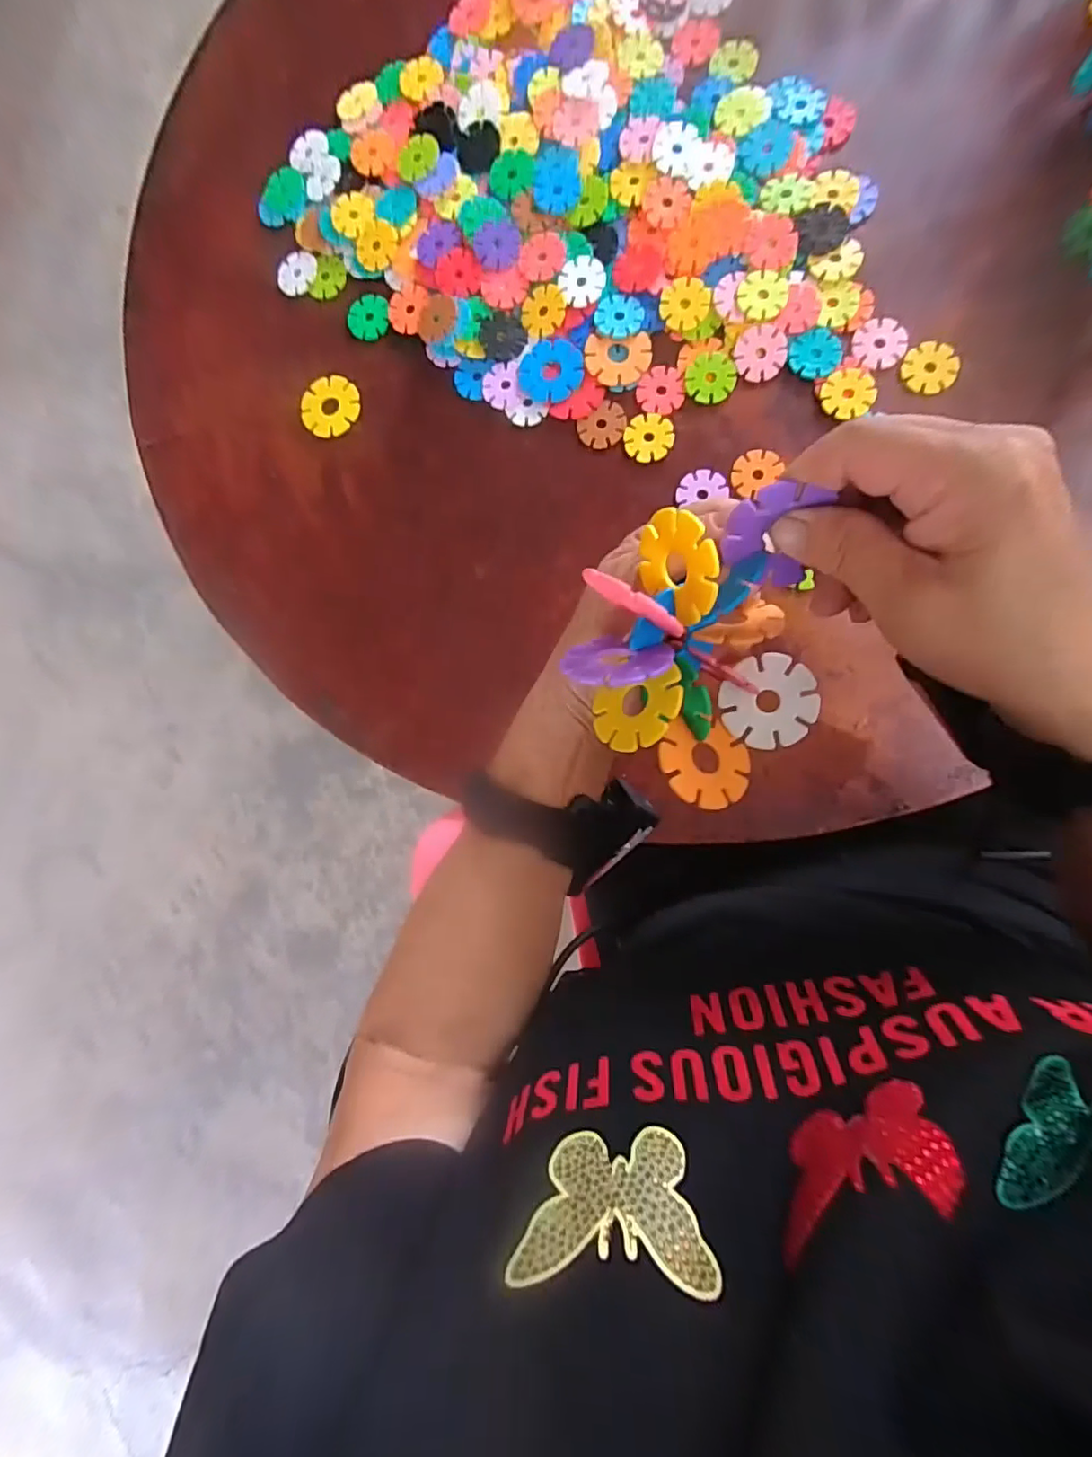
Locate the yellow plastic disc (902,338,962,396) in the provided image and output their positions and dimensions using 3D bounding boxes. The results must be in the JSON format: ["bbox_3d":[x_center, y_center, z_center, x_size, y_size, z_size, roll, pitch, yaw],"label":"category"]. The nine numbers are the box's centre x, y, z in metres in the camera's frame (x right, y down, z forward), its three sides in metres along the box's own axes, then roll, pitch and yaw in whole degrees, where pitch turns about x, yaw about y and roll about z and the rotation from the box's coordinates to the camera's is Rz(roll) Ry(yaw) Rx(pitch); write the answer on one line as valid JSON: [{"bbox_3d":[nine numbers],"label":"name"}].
[{"bbox_3d":[0.236,-0.222,0.344,0.030,0.004,0.032,-1,86,9],"label":"yellow plastic disc"}]

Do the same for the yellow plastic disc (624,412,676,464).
[{"bbox_3d":[0.068,-0.192,0.368,0.030,0.004,0.031,-1,86,9],"label":"yellow plastic disc"}]

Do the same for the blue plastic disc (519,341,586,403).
[{"bbox_3d":[0.003,-0.241,0.376,0.045,0.004,0.039,27,91,10],"label":"blue plastic disc"}]

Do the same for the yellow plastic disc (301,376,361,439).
[{"bbox_3d":[-0.154,-0.230,0.402,0.039,0.005,0.043,42,93,9],"label":"yellow plastic disc"}]

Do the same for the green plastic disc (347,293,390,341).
[{"bbox_3d":[-0.127,-0.295,0.402,0.032,0.004,0.032,-1,86,9],"label":"green plastic disc"}]

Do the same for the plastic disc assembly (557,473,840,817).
[{"bbox_3d":[0.063,-0.025,0.226,0.096,0.058,0.110,-9,86,9],"label":"plastic disc assembly"}]

